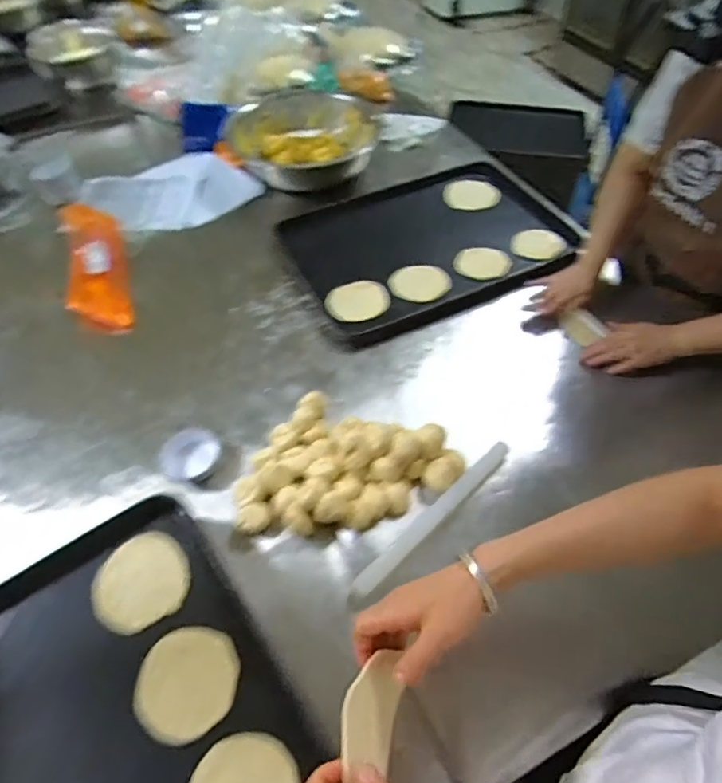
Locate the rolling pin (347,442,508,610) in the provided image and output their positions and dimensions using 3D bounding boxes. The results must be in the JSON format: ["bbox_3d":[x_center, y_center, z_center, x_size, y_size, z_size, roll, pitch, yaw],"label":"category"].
[{"bbox_3d":[0.106,0.182,0.745,0.338,0.028,0.030,-38,61,-24],"label":"rolling pin"}]

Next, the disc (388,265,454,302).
[{"bbox_3d":[0.124,-0.232,1.077,0.125,0.013,0.125,-1,53,1],"label":"disc"}]

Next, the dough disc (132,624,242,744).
[{"bbox_3d":[-0.202,0.336,0.596,0.115,0.014,0.112,-1,53,1],"label":"dough disc"}]

